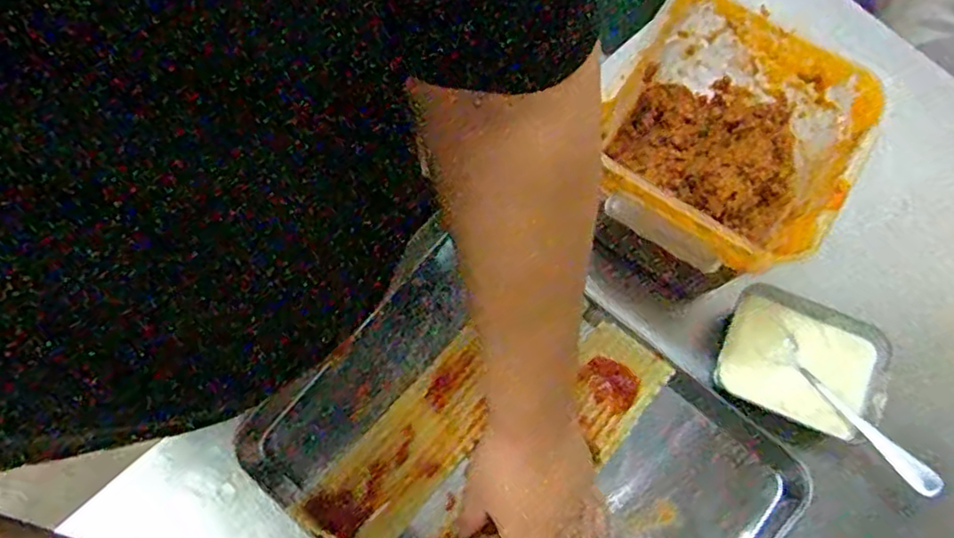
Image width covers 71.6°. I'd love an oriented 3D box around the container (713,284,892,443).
[{"bbox_3d":[0.276,0.084,0.565,0.125,0.035,0.105,25,75,6],"label":"container"}]

